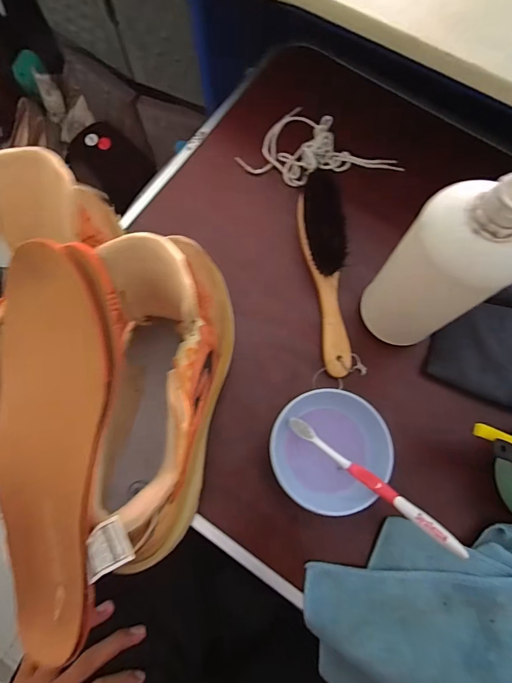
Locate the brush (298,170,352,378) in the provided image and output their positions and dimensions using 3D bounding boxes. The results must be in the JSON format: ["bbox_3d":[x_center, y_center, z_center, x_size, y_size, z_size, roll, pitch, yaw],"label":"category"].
[{"bbox_3d":[0.085,-0.074,0.458,0.049,0.034,0.225,-6,76,-2],"label":"brush"}]

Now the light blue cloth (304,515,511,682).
[{"bbox_3d":[0.178,0.280,0.361,0.225,0.075,0.209,4,76,0],"label":"light blue cloth"}]

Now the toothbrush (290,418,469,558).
[{"bbox_3d":[0.104,0.127,0.364,0.179,0.016,0.013,34,77,31],"label":"toothbrush"}]

